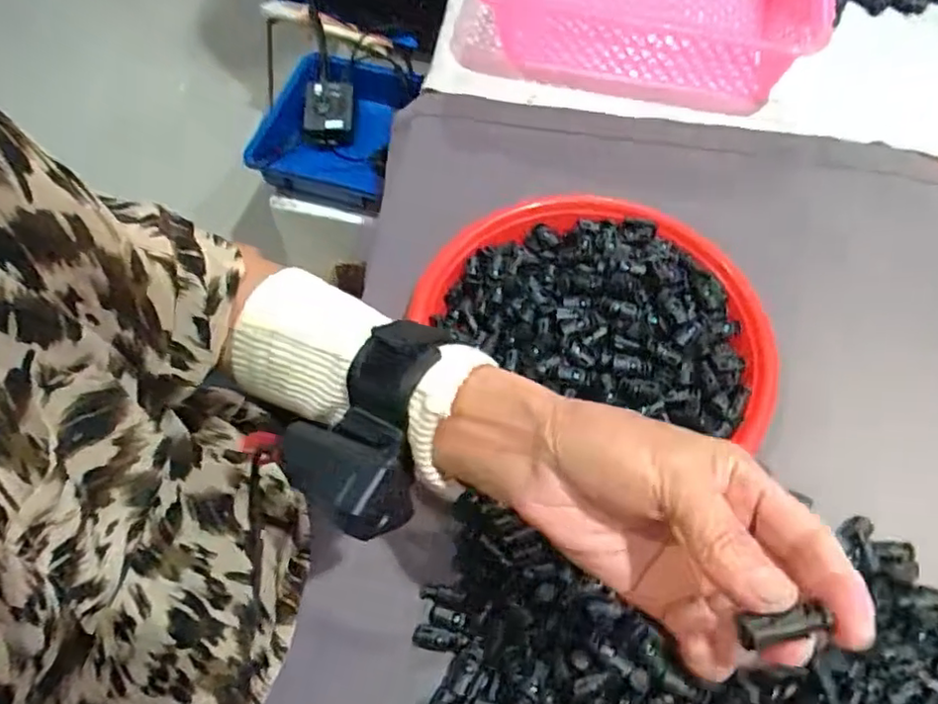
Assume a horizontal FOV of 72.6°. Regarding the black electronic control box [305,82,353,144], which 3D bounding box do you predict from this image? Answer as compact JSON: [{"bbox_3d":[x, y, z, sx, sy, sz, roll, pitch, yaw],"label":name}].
[{"bbox_3d":[-0.212,-0.363,0.972,0.081,0.042,0.093,-1,63,-1],"label":"black electronic control box"}]

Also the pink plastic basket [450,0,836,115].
[{"bbox_3d":[0.170,-0.350,0.639,0.343,0.101,0.221,12,63,6],"label":"pink plastic basket"}]

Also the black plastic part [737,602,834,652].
[{"bbox_3d":[0.095,0.083,0.192,0.023,0.007,0.009,-12,63,7],"label":"black plastic part"}]

